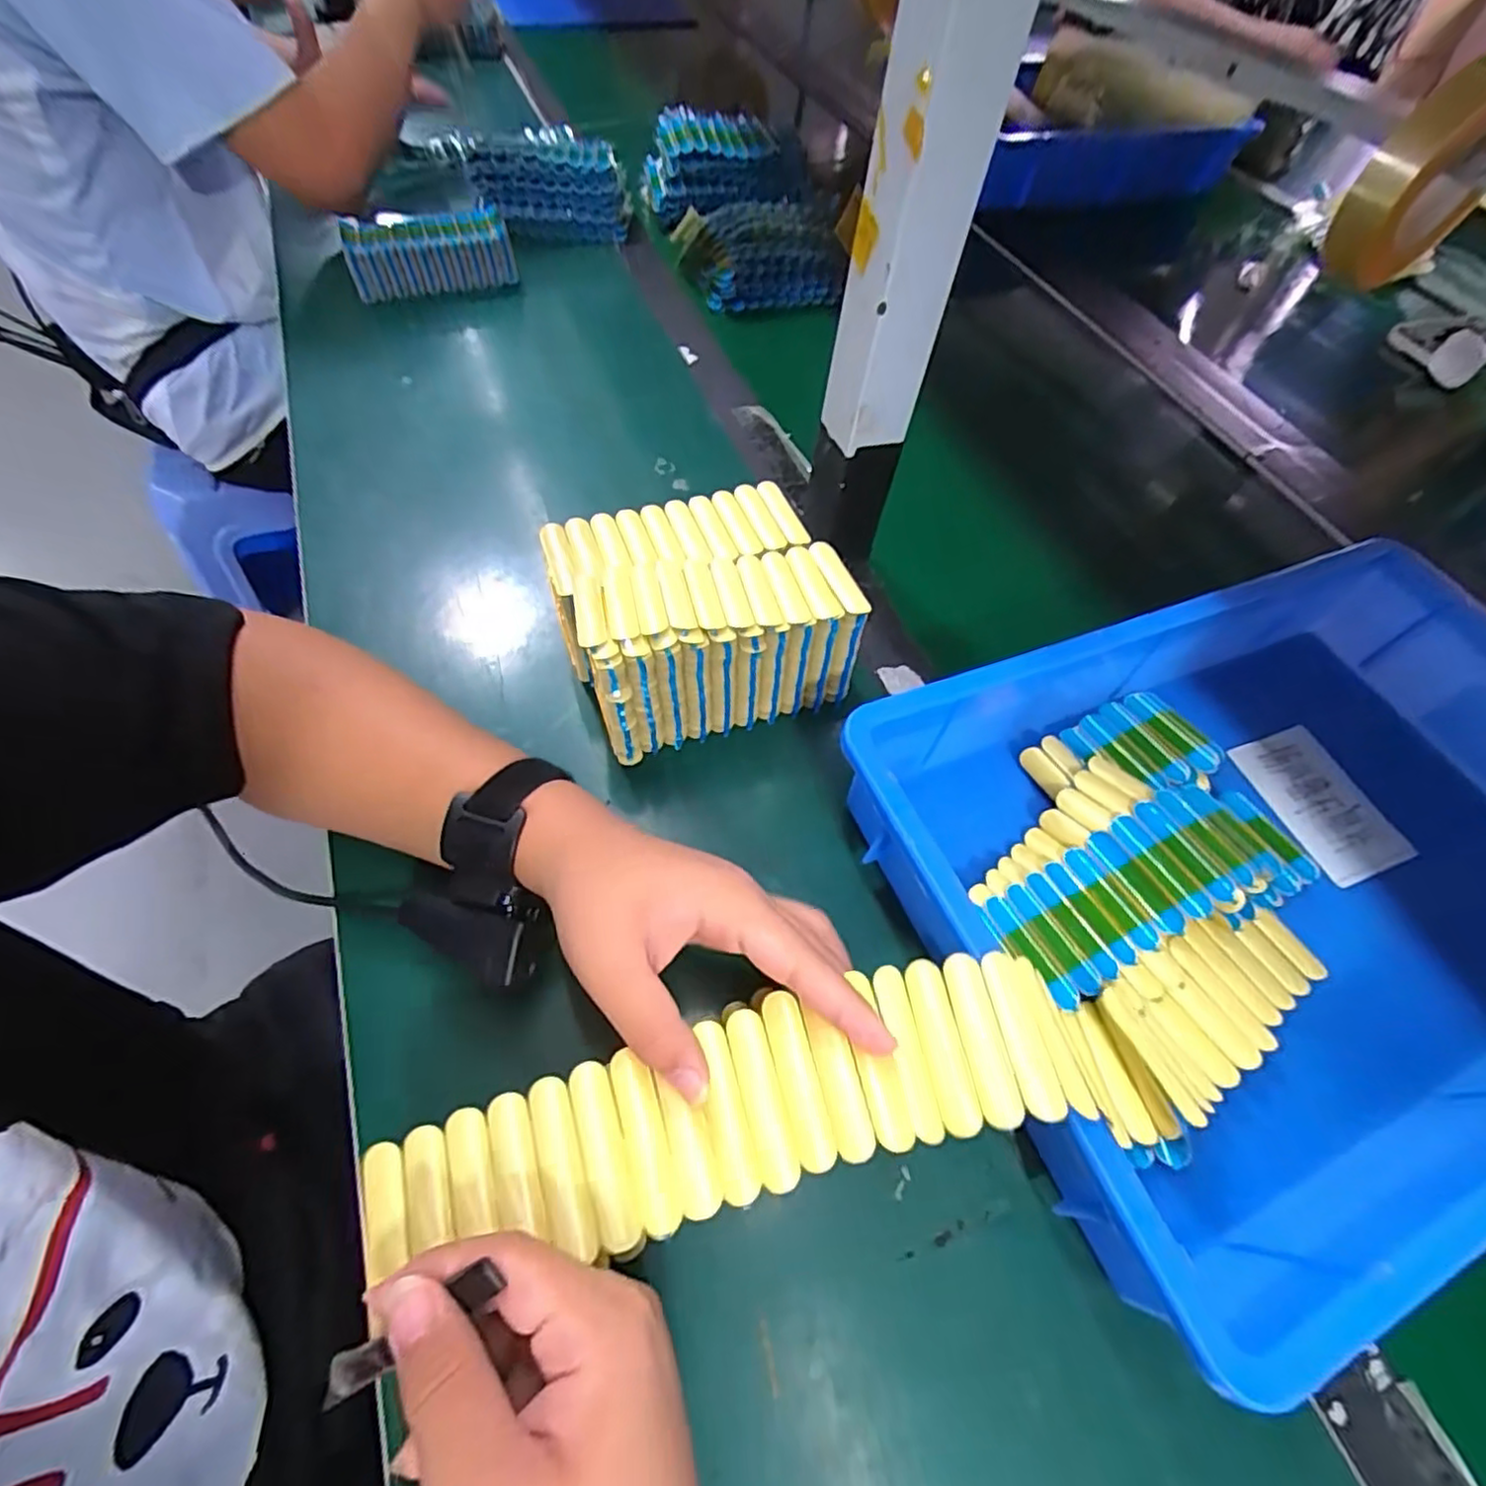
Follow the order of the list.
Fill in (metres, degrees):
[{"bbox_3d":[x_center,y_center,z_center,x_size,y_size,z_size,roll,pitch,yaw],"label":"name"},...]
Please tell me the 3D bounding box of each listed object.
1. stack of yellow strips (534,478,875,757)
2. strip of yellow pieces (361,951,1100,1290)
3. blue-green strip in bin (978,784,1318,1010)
[{"bbox_3d":[-0.029,-0.082,0.424,0.157,0.090,0.132,-17,61,-14],"label":"stack of yellow strips"},{"bbox_3d":[-0.002,0.139,0.260,0.266,0.029,0.064,-11,60,-7],"label":"strip of yellow pieces"},{"bbox_3d":[0.224,0.075,0.376,0.197,0.043,0.082,-19,62,-15],"label":"blue-green strip in bin"}]

